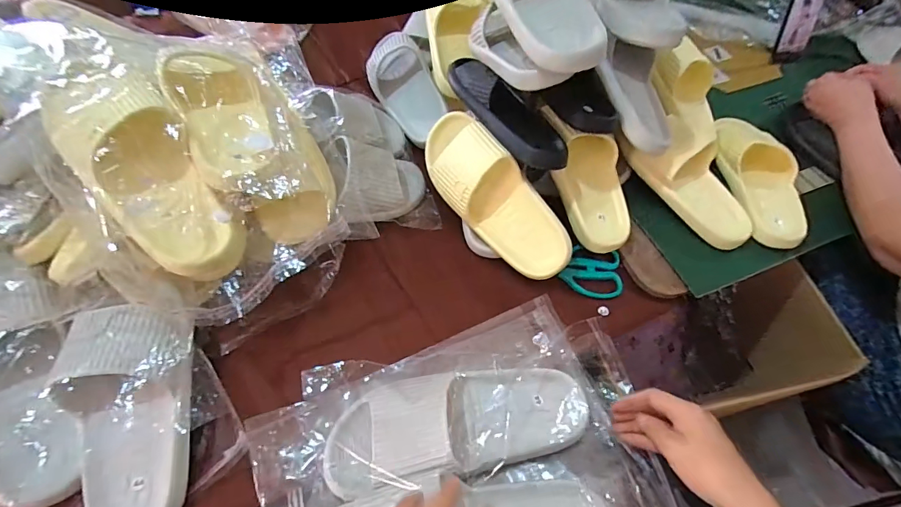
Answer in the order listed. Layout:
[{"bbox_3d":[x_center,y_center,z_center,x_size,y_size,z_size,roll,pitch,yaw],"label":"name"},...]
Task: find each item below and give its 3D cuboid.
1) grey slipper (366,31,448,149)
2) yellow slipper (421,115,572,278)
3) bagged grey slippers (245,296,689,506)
[{"bbox_3d":[-0.077,-0.285,0.724,0.104,0.054,0.247,-30,67,13],"label":"grey slipper"},{"bbox_3d":[0.055,-0.078,0.569,0.106,0.078,0.262,-41,87,16],"label":"yellow slipper"},{"bbox_3d":[0.016,0.212,0.422,0.400,0.080,0.287,-16,61,-11],"label":"bagged grey slippers"}]

